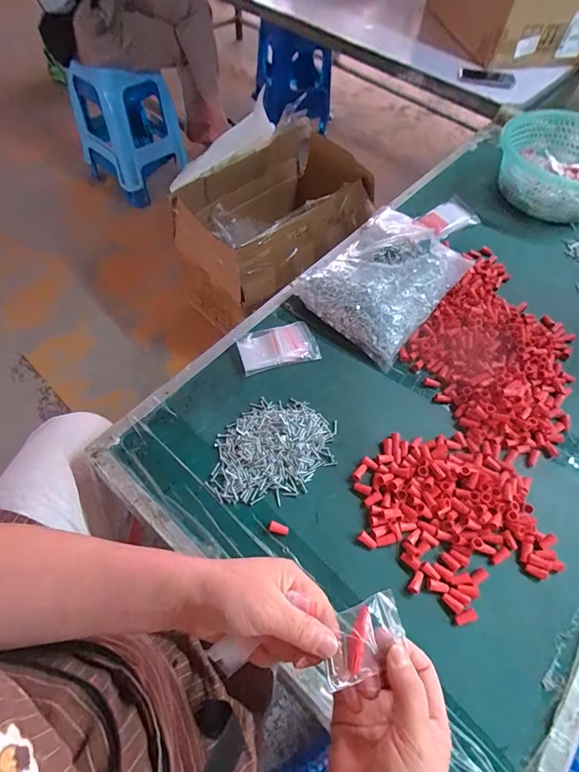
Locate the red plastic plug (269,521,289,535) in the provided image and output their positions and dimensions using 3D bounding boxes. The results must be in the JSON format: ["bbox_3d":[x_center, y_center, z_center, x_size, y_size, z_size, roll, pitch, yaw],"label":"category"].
[{"bbox_3d":[-0.013,0.169,0.465,0.023,0.007,0.012,17,61,9],"label":"red plastic plug"}]

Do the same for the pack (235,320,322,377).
[{"bbox_3d":[-0.018,-0.062,0.605,0.119,0.010,0.073,-15,61,-9],"label":"pack"}]

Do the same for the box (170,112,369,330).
[{"bbox_3d":[-0.038,-0.566,1.450,0.707,0.400,0.439,-36,67,-19],"label":"box"}]

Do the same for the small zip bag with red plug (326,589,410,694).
[{"bbox_3d":[0.054,0.186,0.289,0.067,0.011,0.040,-20,62,-12],"label":"small zip bag with red plug"}]

